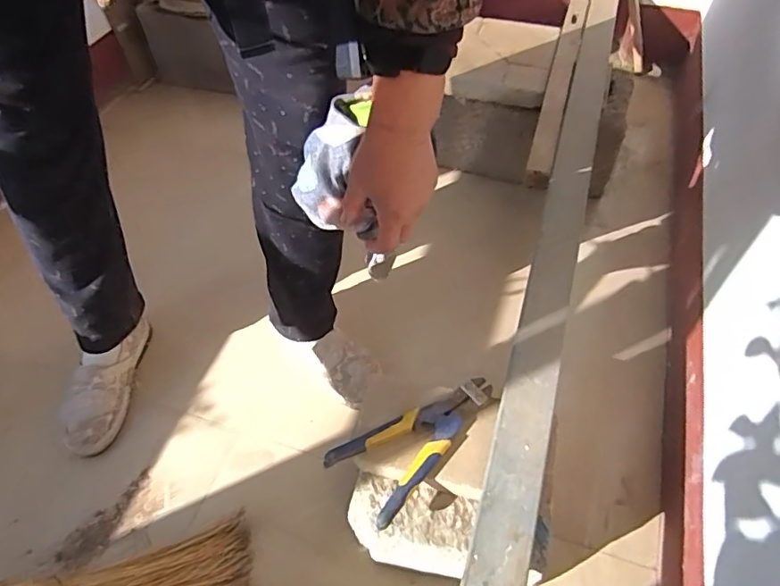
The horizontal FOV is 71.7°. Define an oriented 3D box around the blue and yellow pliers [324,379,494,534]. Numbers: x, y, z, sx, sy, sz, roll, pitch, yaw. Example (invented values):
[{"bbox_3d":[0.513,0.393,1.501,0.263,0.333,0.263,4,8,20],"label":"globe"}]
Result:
[{"bbox_3d":[0.030,0.157,0.615,0.198,0.015,0.095,-39,60,-24],"label":"blue and yellow pliers"}]

